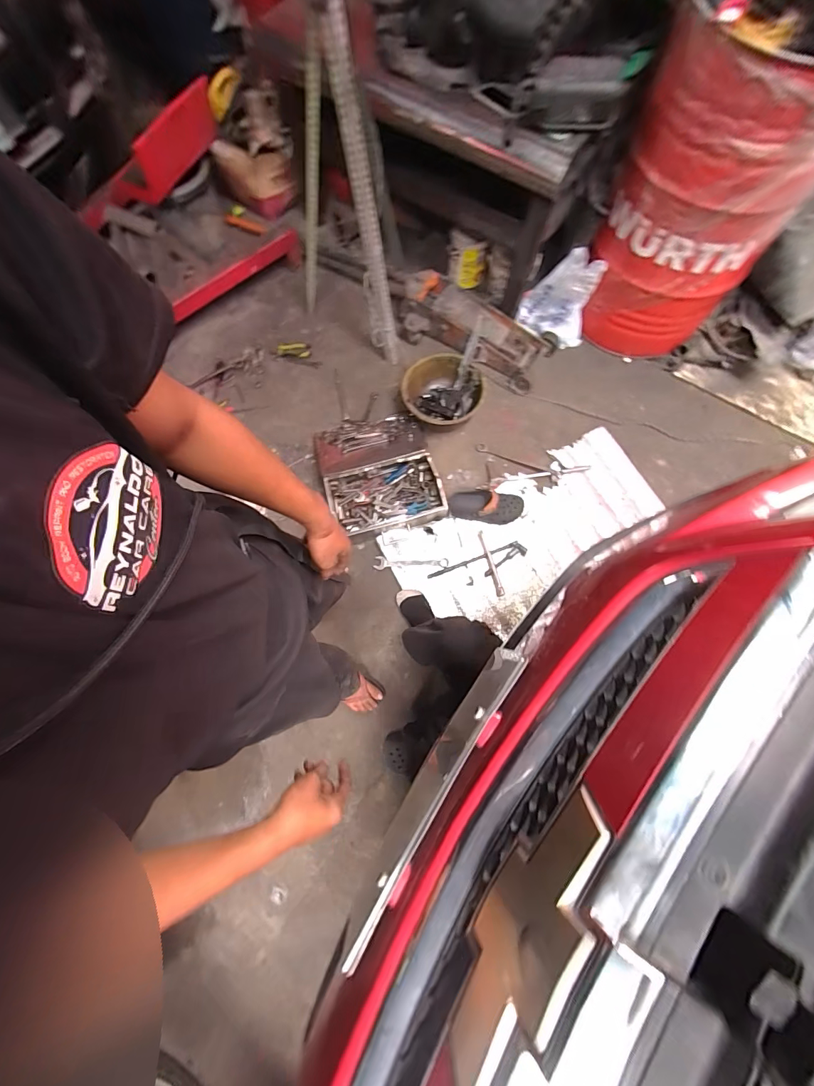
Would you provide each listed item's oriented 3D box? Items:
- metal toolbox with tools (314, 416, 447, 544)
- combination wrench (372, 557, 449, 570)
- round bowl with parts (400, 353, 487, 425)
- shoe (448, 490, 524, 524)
[{"bbox_3d":[-0.112,-0.267,1.501,0.423,0.101,0.478,-14,73,-2],"label":"metal toolbox with tools"},{"bbox_3d":[0.014,0.069,1.441,0.267,0.009,0.046,-1,73,2],"label":"combination wrench"},{"bbox_3d":[0.139,-0.588,1.587,0.303,0.120,0.316,-1,73,2],"label":"round bowl with parts"},{"bbox_3d":[0.287,-0.135,1.463,0.266,0.081,0.111,8,74,3],"label":"shoe"}]

